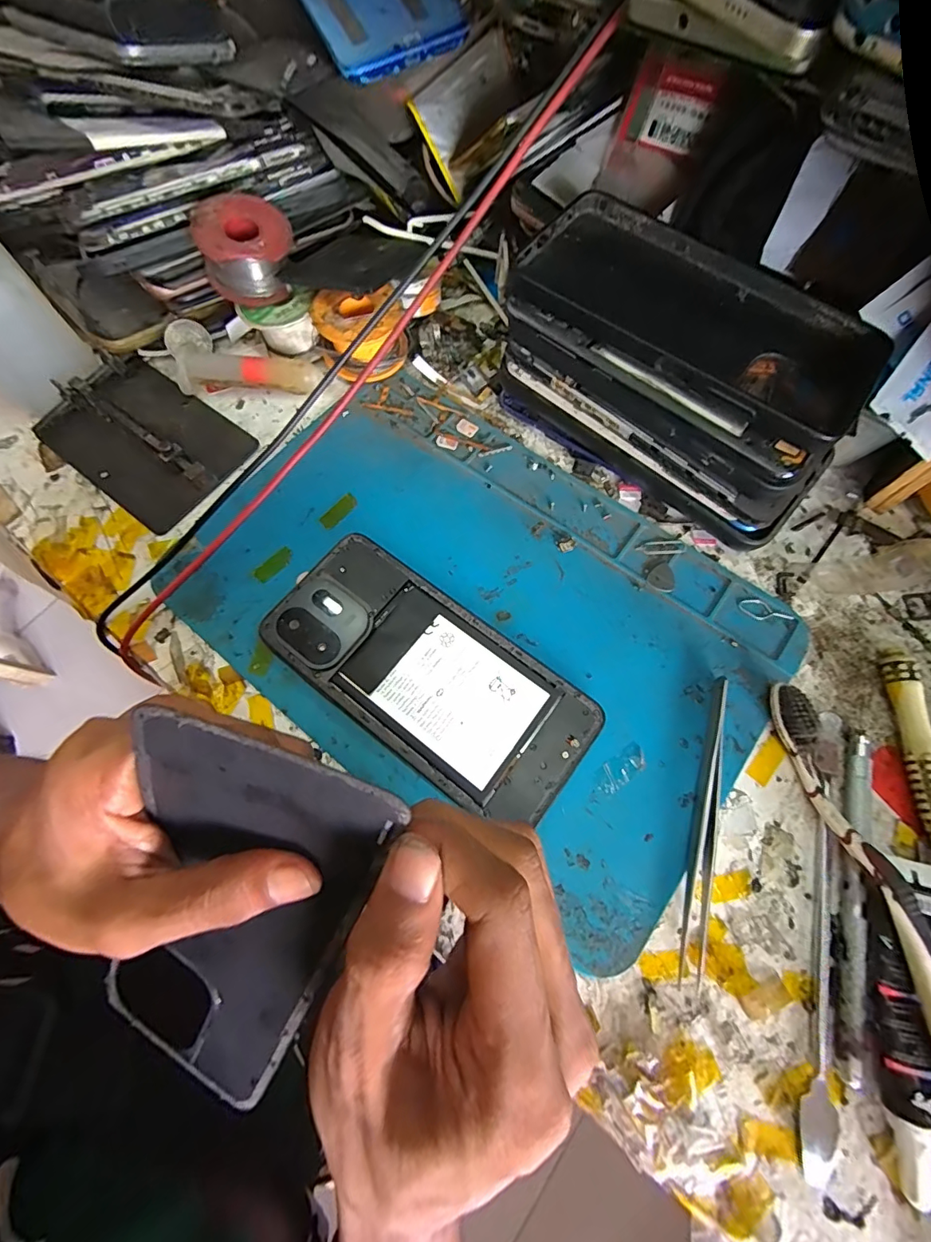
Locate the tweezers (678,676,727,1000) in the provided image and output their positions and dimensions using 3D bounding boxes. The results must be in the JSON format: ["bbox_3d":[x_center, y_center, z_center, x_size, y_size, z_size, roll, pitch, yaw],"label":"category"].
[{"bbox_3d":[0.105,0.087,0.208,0.011,0.006,0.127,14,71,6],"label":"tweezers"}]

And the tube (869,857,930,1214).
[{"bbox_3d":[0.169,0.149,0.179,0.030,0.017,0.107,12,71,5],"label":"tube"}]

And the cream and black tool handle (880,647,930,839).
[{"bbox_3d":[0.204,0.058,0.214,0.012,0.015,0.091,0,70,1],"label":"cream and black tool handle"}]

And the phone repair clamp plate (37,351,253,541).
[{"bbox_3d":[-0.192,-0.111,0.282,0.121,0.013,0.079,36,75,13],"label":"phone repair clamp plate"}]

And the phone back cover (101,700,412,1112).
[{"bbox_3d":[-0.069,0.096,0.148,0.070,0.016,0.155,21,115,8],"label":"phone back cover"}]

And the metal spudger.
[{"bbox_3d":[0.153,0.127,0.192,0.020,0.009,0.163,21,72,8],"label":"metal spudger"}]

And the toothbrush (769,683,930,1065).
[{"bbox_3d":[0.164,0.111,0.188,0.017,0.027,0.173,-9,70,-2],"label":"toothbrush"}]

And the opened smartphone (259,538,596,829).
[{"bbox_3d":[-0.019,0.026,0.230,0.159,0.011,0.073,36,75,13],"label":"opened smartphone"}]

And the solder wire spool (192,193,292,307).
[{"bbox_3d":[-0.129,-0.220,0.281,0.053,0.034,0.053,0,70,1],"label":"solder wire spool"}]

